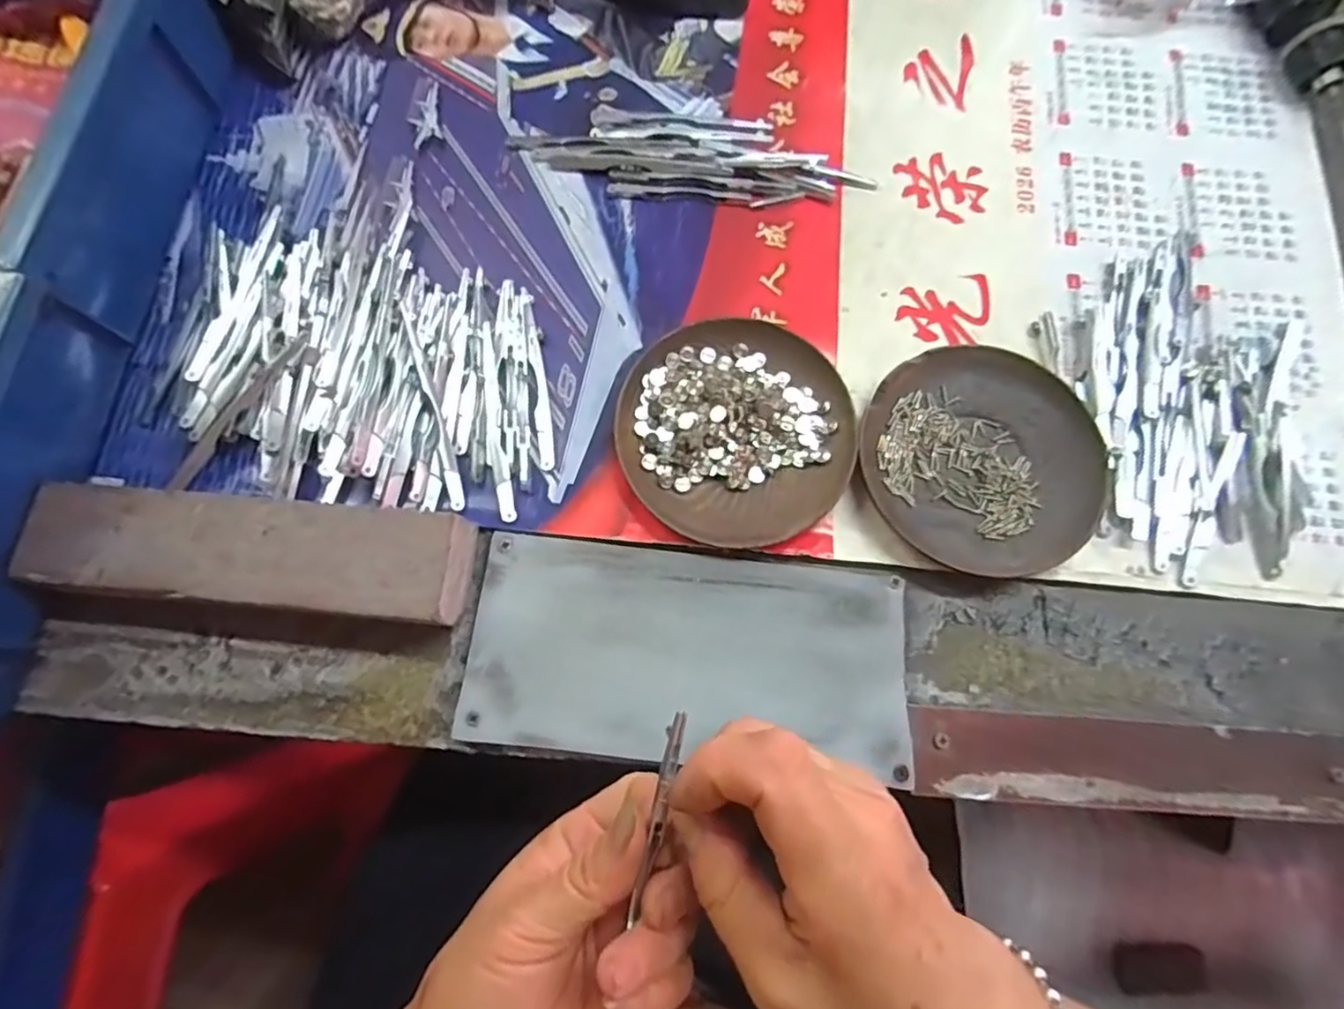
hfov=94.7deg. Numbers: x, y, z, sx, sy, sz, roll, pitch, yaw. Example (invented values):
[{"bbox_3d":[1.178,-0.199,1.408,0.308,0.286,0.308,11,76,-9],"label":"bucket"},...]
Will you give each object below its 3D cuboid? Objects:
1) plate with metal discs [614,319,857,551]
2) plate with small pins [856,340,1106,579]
[{"bbox_3d":[0.032,-0.038,0.309,0.112,0.017,0.116,0,76,-2],"label":"plate with metal discs"},{"bbox_3d":[0.153,-0.024,0.309,0.114,0.016,0.112,0,76,-2],"label":"plate with small pins"}]

